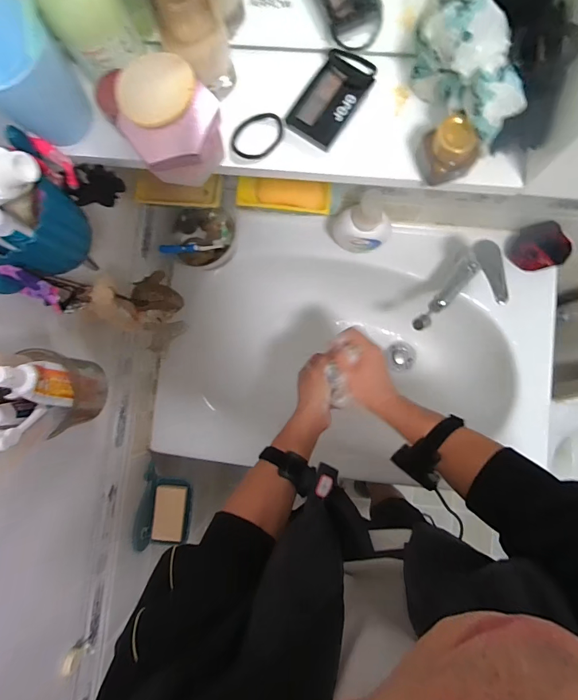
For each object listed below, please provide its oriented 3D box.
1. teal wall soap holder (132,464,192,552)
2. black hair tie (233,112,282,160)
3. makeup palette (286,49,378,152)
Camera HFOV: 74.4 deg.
[{"bbox_3d":[-0.234,0.299,0.724,0.079,0.077,0.146,2,84,4],"label":"teal wall soap holder"},{"bbox_3d":[-0.028,-0.191,0.339,0.049,0.006,0.035,-42,83,-1],"label":"black hair tie"},{"bbox_3d":[0.039,-0.221,0.331,0.049,0.012,0.085,36,87,6],"label":"makeup palette"}]

